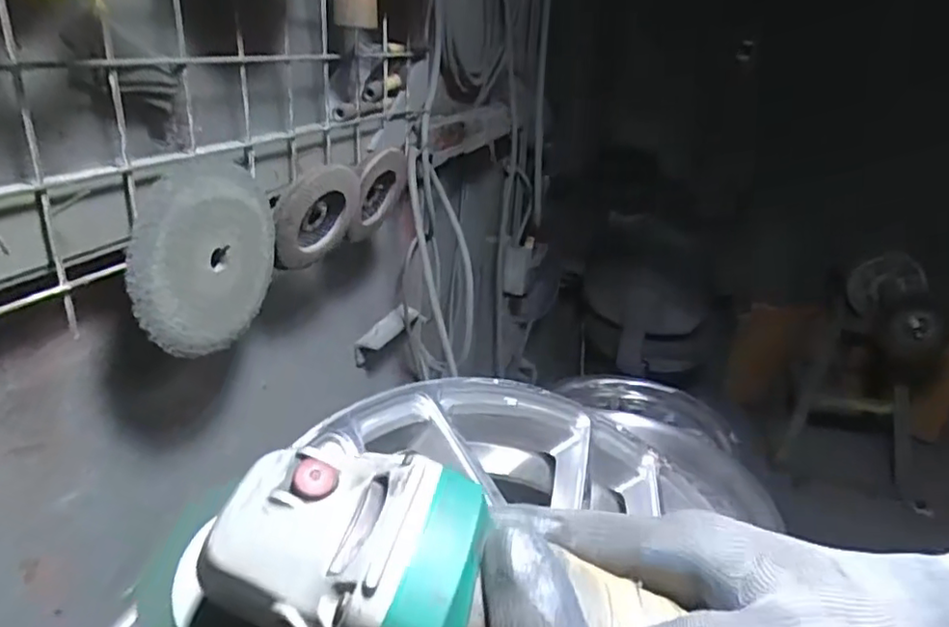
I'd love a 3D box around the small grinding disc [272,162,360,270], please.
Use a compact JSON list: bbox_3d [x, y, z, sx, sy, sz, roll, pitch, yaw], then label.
[{"bbox_3d":[-0.127,-0.081,0.518,0.010,0.094,0.094,35,46,16],"label":"small grinding disc"}]

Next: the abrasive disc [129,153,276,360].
[{"bbox_3d":[-0.177,-0.039,0.424,0.019,0.118,0.125,9,24,13],"label":"abrasive disc"}]

